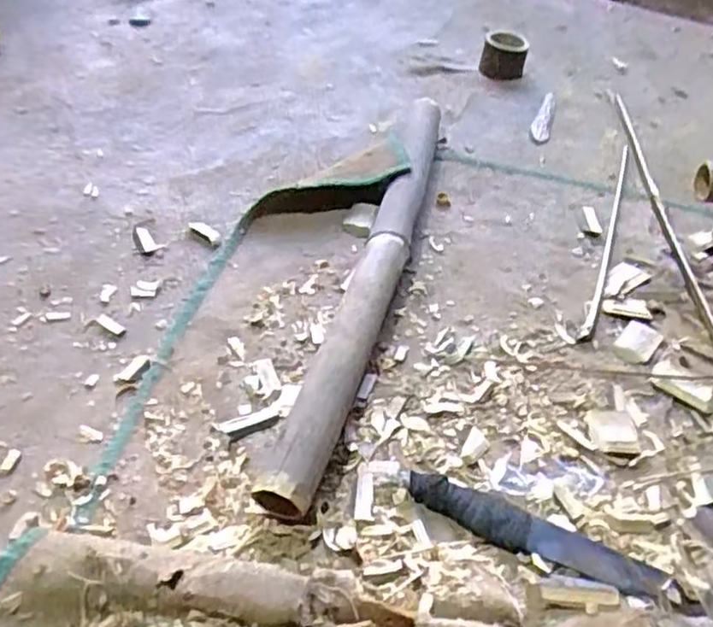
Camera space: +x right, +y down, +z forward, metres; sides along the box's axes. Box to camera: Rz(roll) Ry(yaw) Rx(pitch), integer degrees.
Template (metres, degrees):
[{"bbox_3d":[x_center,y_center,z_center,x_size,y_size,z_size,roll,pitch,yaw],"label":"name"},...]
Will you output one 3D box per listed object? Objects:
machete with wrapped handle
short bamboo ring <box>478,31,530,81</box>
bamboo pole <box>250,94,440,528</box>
[{"bbox_3d":[0.144,0.181,0.560,0.209,0.015,0.034,18,48,14],"label":"machete with wrapped handle"},{"bbox_3d":[0.253,-0.445,1.166,0.074,0.070,0.069,2,46,-2],"label":"short bamboo ring"},{"bbox_3d":[0.027,-0.059,0.758,0.052,0.055,0.628,13,47,9],"label":"bamboo pole"}]

